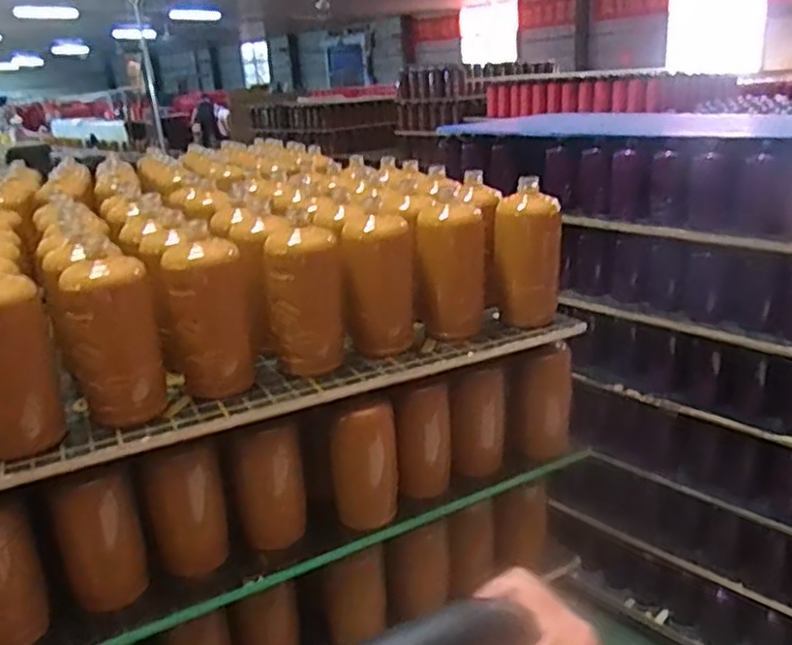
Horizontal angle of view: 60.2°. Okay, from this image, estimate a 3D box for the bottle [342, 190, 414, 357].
[{"bbox_3d":[-0.019,-0.056,0.850,0.070,0.181,0.070,-1,22,8],"label":"bottle"}]

